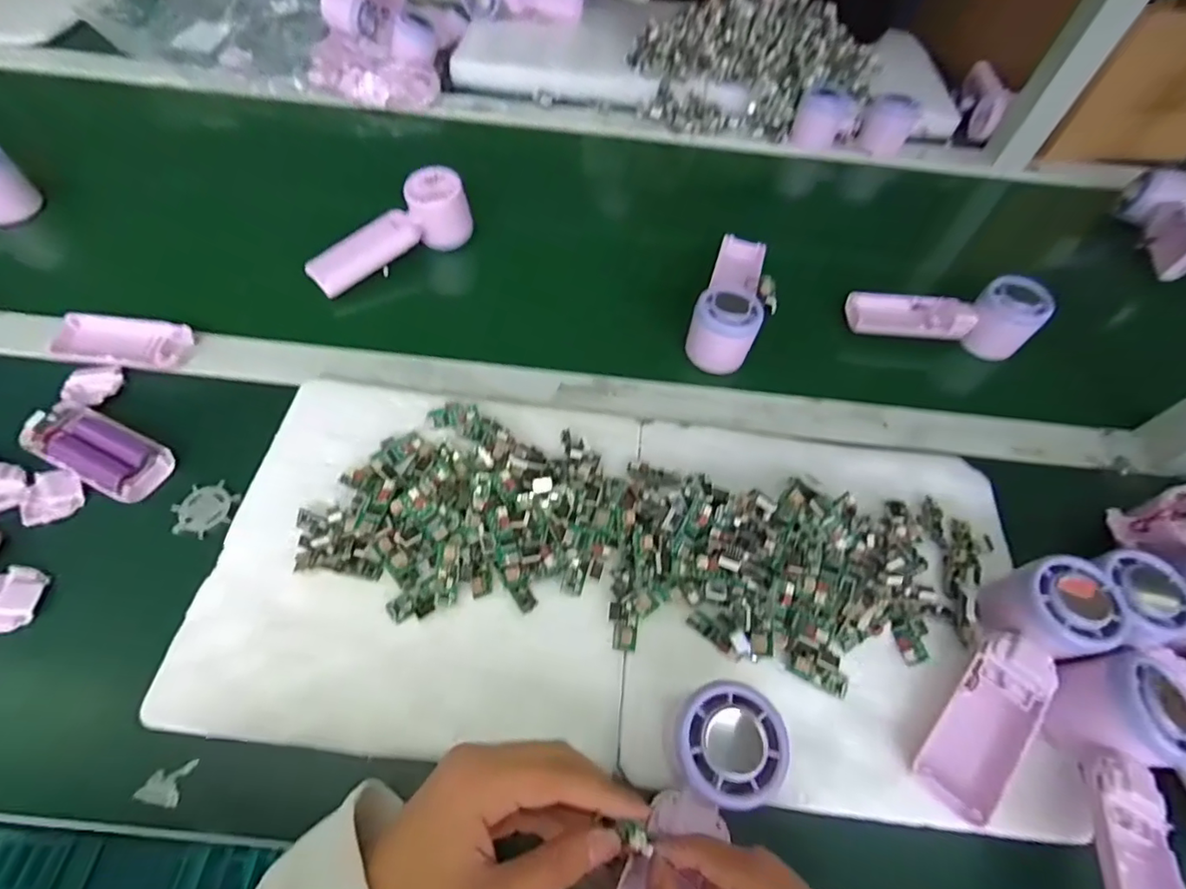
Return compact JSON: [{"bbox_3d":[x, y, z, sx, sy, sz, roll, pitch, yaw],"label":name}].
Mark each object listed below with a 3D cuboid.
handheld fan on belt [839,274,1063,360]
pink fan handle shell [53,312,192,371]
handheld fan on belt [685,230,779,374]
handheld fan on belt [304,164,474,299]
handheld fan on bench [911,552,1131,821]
[{"bbox_3d":[0.318,-0.125,0.499,0.151,0.063,0.051,9,58,3],"label":"handheld fan on belt"},{"bbox_3d":[-0.385,-0.085,0.450,0.104,0.014,0.047,5,58,0],"label":"pink fan handle shell"},{"bbox_3d":[0.136,-0.141,0.503,0.062,0.045,0.164,19,59,9],"label":"handheld fan on belt"},{"bbox_3d":[-0.195,-0.203,0.520,0.159,0.055,0.050,-35,66,-22],"label":"handheld fan on belt"},{"bbox_3d":[0.253,0.138,0.321,0.055,0.054,0.163,35,63,18],"label":"handheld fan on bench"}]

